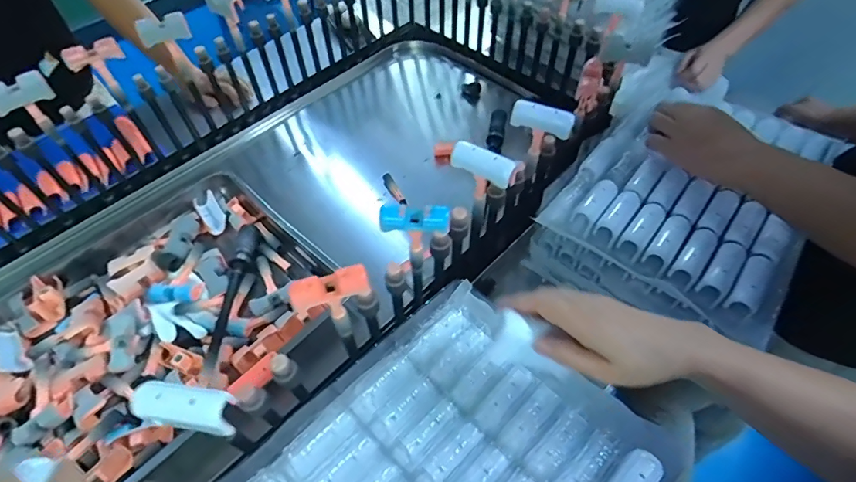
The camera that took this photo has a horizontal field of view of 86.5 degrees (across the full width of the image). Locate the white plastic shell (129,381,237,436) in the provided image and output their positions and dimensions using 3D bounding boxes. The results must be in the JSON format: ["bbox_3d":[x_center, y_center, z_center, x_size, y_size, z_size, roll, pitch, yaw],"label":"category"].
[{"bbox_3d":[-0.201,0.138,0.374,0.076,0.035,0.032,6,56,7],"label":"white plastic shell"}]

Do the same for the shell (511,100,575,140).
[{"bbox_3d":[0.142,-0.152,0.565,0.077,0.027,0.018,20,59,15],"label":"shell"}]

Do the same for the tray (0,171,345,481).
[{"bbox_3d":[-0.453,0.135,0.660,0.414,0.059,0.579,35,64,23],"label":"tray"}]

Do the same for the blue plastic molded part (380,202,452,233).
[{"bbox_3d":[-0.013,-0.026,0.475,0.071,0.025,0.025,-1,56,2],"label":"blue plastic molded part"}]

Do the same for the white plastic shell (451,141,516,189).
[{"bbox_3d":[0.062,-0.091,0.520,0.074,0.030,0.021,27,61,19],"label":"white plastic shell"}]

